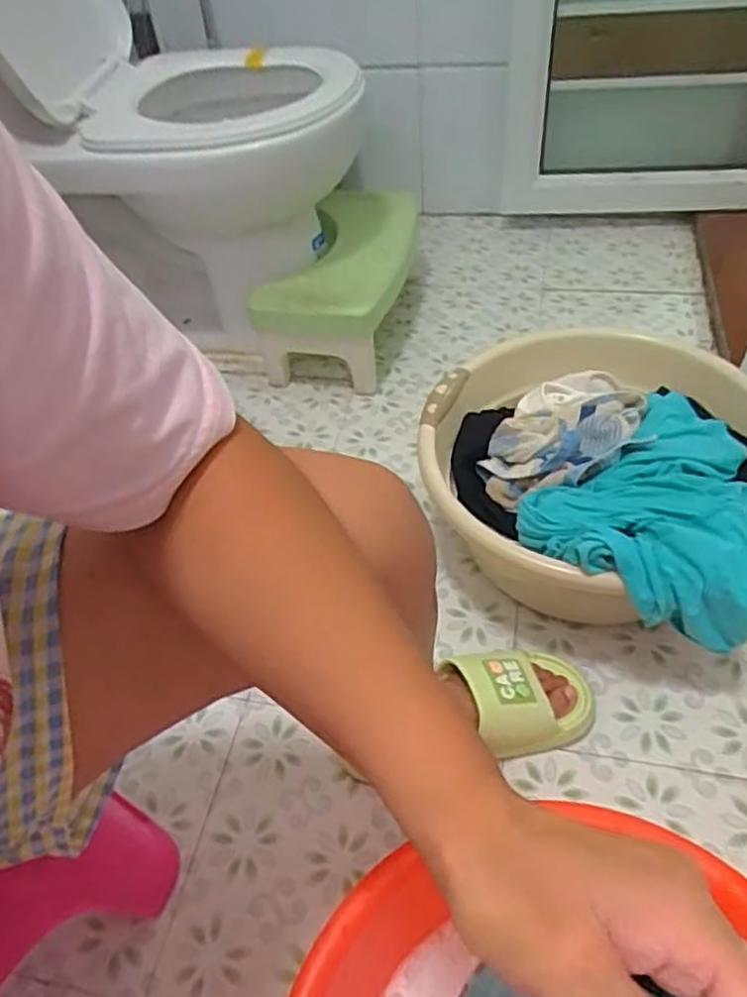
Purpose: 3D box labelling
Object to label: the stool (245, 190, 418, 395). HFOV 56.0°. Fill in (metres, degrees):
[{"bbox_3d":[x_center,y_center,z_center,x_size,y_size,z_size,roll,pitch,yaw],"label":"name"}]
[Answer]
[{"bbox_3d":[-0.048,-0.390,1.272,0.238,0.186,0.411,7,50,12],"label":"stool"}]

